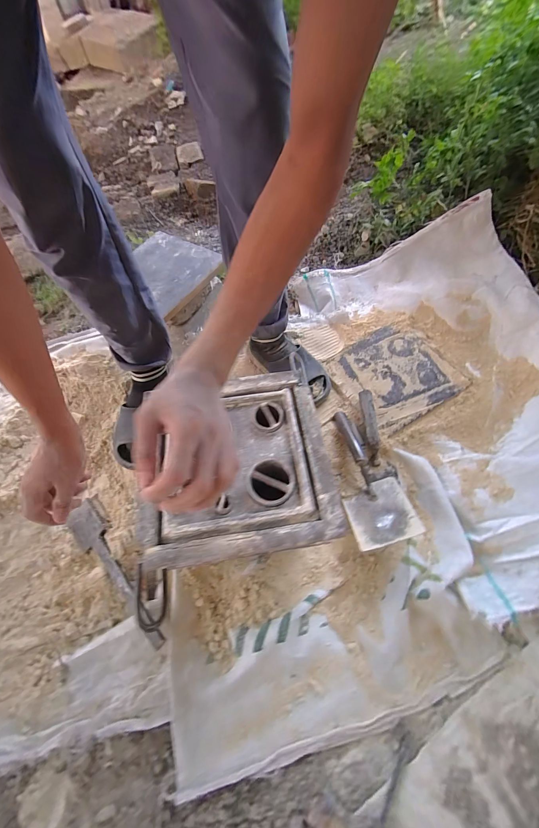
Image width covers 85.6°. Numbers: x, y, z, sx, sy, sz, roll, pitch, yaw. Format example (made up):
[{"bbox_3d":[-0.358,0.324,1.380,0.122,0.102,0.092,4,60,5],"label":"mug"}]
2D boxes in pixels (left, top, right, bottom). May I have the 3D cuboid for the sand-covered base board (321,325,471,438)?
[{"bbox_3d":[0.274,-0.094,0.668,0.244,0.020,0.240,-27,62,-11],"label":"sand-covered base board"}]

